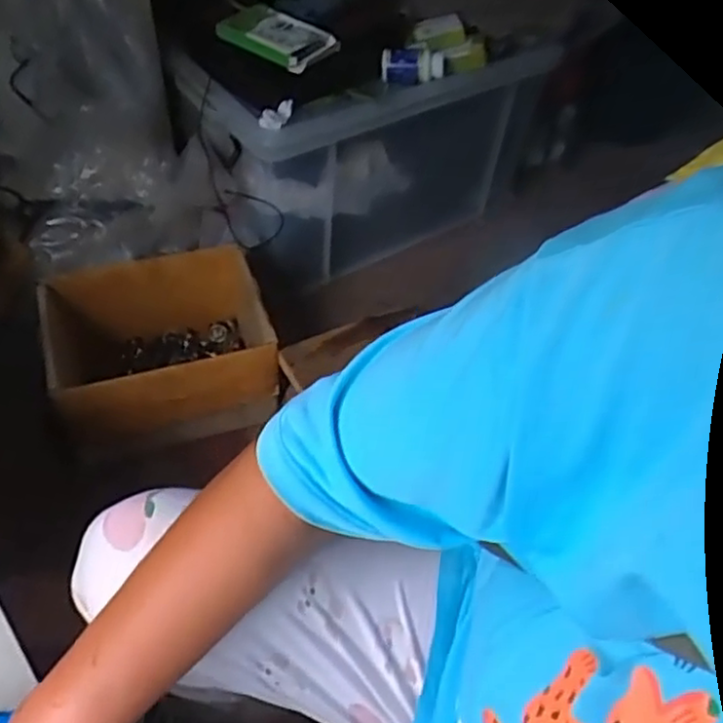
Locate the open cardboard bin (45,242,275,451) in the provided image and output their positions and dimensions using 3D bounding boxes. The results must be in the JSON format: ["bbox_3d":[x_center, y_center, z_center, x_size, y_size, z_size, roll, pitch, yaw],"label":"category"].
[{"bbox_3d":[-0.306,-0.006,1.066,0.319,0.208,0.233,-10,53,-13],"label":"open cardboard bin"}]

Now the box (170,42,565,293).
[{"bbox_3d":[0.006,-0.373,1.213,0.541,0.349,0.261,-24,57,-23],"label":"box"}]

